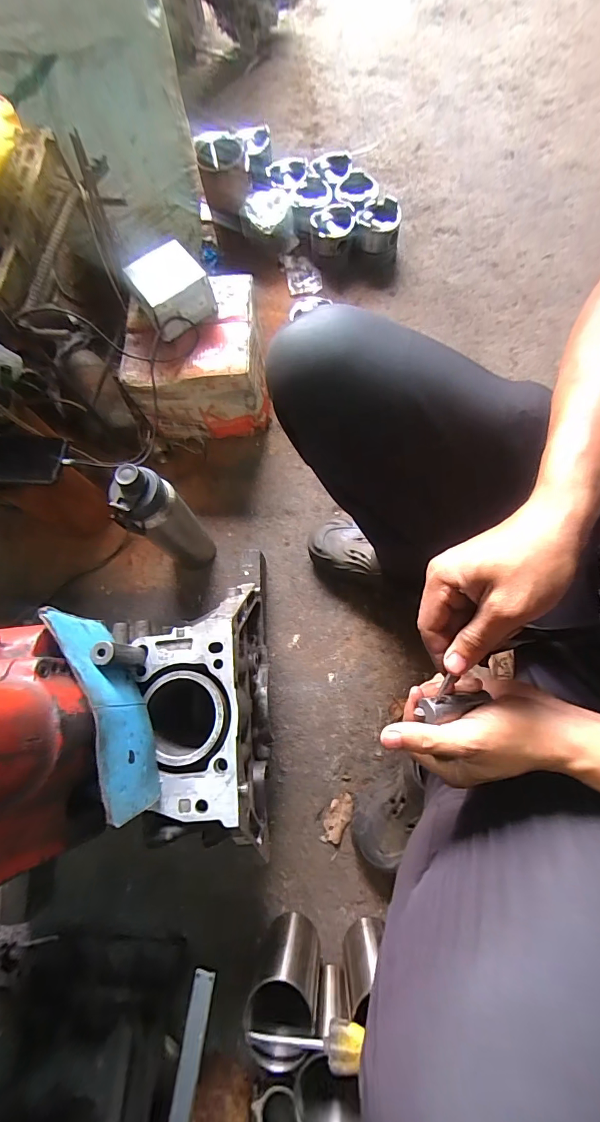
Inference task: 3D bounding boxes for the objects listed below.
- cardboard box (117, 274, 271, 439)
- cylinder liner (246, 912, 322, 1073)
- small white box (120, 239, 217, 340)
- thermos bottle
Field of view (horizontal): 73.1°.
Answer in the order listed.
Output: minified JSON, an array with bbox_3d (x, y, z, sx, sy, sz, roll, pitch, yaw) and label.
[{"bbox_3d":[-0.184,-0.366,0.766,0.225,0.187,0.204,-2,72,2],"label":"cardboard box"},{"bbox_3d":[-0.015,0.517,0.498,0.081,0.142,0.083,3,72,4],"label":"cylinder liner"},{"bbox_3d":[-0.209,-0.449,0.668,0.118,0.067,0.105,-33,73,-6],"label":"small white box"},{"bbox_3d":[-0.209,-0.061,0.624,0.087,0.266,0.080,-35,74,-9],"label":"thermos bottle"}]

